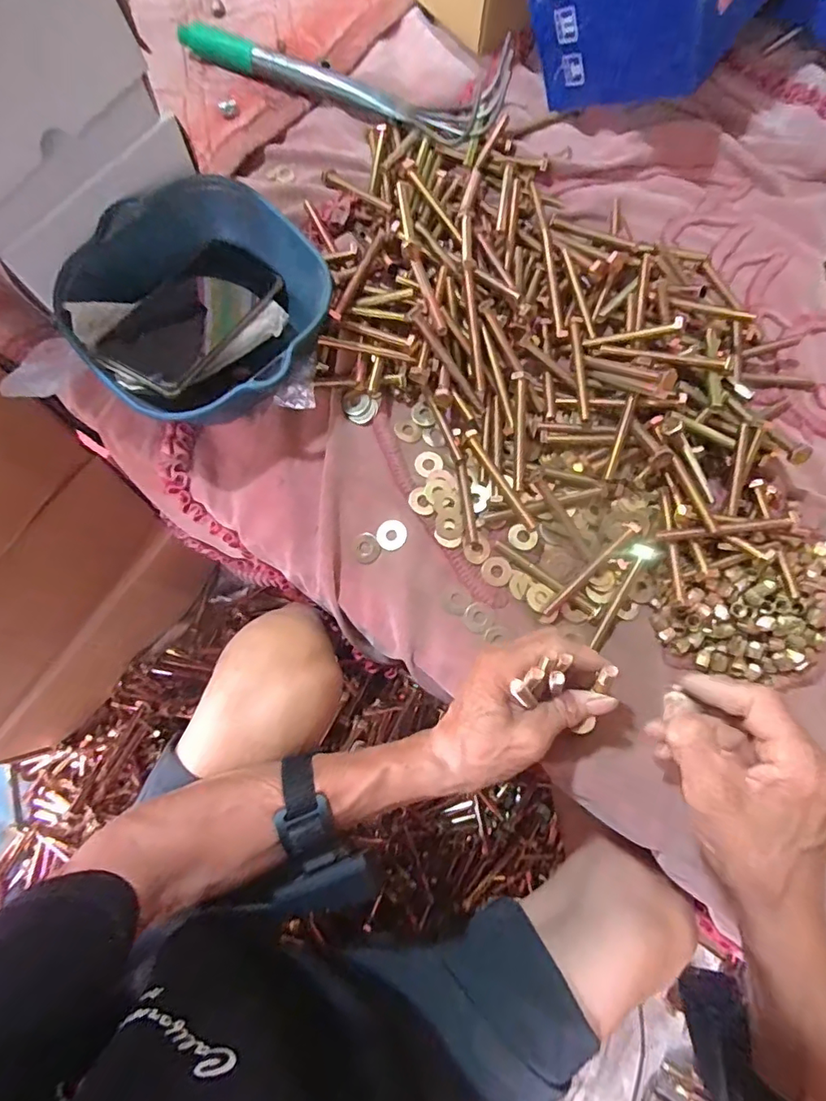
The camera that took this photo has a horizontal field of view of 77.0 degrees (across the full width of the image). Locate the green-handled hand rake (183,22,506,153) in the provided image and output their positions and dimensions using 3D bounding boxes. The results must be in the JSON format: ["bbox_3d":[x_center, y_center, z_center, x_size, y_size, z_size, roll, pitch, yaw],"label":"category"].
[{"bbox_3d":[-0.063,-0.525,0.542,0.342,0.045,0.145,22,77,2],"label":"green-handled hand rake"}]

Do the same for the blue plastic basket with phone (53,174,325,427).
[{"bbox_3d":[-0.173,-0.197,0.434,0.191,0.081,0.183,1,77,-3],"label":"blue plastic basket with phone"}]

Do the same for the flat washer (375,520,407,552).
[{"bbox_3d":[-0.019,-0.013,0.448,0.026,0.004,0.027,1,77,-3],"label":"flat washer"}]

